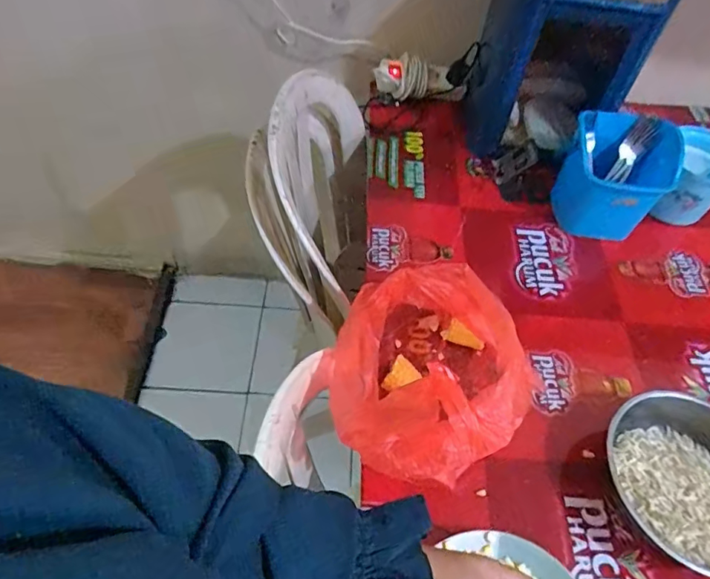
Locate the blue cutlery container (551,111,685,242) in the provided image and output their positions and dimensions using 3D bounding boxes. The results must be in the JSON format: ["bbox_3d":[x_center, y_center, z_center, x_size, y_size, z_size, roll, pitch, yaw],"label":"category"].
[{"bbox_3d":[0.414,-0.184,0.823,0.154,0.148,0.129,12,54,5],"label":"blue cutlery container"}]

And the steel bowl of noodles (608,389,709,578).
[{"bbox_3d":[0.394,0.224,0.591,0.164,0.062,0.191,0,54,-3],"label":"steel bowl of noodles"}]

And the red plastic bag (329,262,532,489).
[{"bbox_3d":[0.080,0.090,0.596,0.201,0.194,0.262,6,54,1],"label":"red plastic bag"}]

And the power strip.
[{"bbox_3d":[0.127,-0.418,1.003,0.172,0.073,0.066,6,53,-1],"label":"power strip"}]

